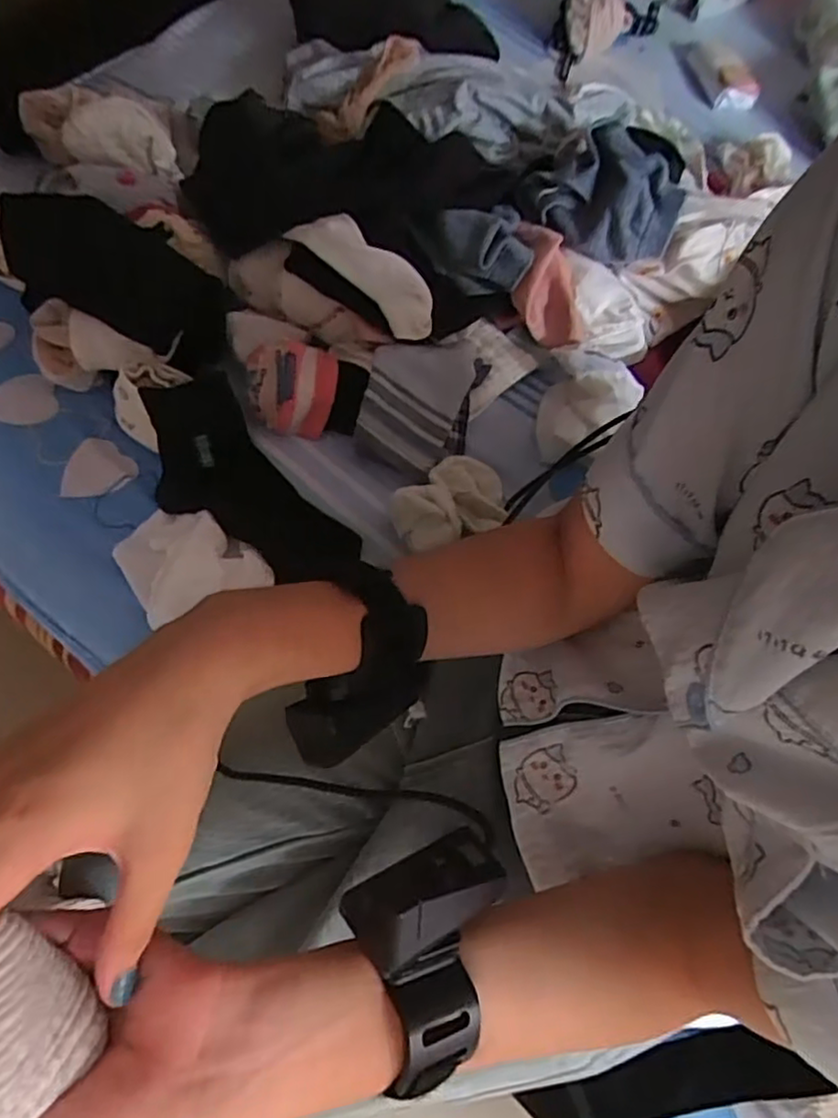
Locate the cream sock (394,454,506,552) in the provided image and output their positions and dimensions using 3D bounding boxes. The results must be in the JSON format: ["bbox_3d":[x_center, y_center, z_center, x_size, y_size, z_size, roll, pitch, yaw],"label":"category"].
[{"bbox_3d":[0.025,-0.051,0.551,0.100,0.039,0.074,-21,71,-10],"label":"cream sock"}]

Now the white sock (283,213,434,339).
[{"bbox_3d":[-0.043,-0.237,0.543,0.132,0.043,0.034,36,70,-13],"label":"white sock"}]

